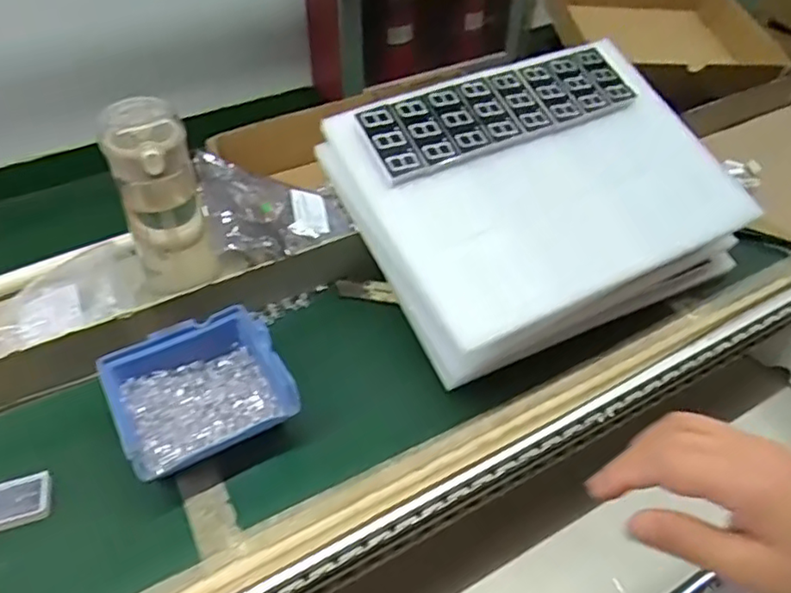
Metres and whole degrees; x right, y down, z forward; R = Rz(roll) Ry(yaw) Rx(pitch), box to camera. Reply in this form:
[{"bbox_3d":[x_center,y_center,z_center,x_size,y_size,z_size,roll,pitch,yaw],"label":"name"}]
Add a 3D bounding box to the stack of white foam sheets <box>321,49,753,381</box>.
[{"bbox_3d":[0.116,-0.077,0.476,0.277,0.041,0.203,-24,74,-18],"label":"stack of white foam sheets"}]

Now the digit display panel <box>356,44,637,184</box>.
[{"bbox_3d":[0.083,-0.149,0.486,0.234,0.007,0.070,-24,70,-24],"label":"digit display panel"}]

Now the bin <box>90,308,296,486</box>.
[{"bbox_3d":[-0.126,0.061,0.408,0.101,0.036,0.093,-23,49,-22],"label":"bin"}]

